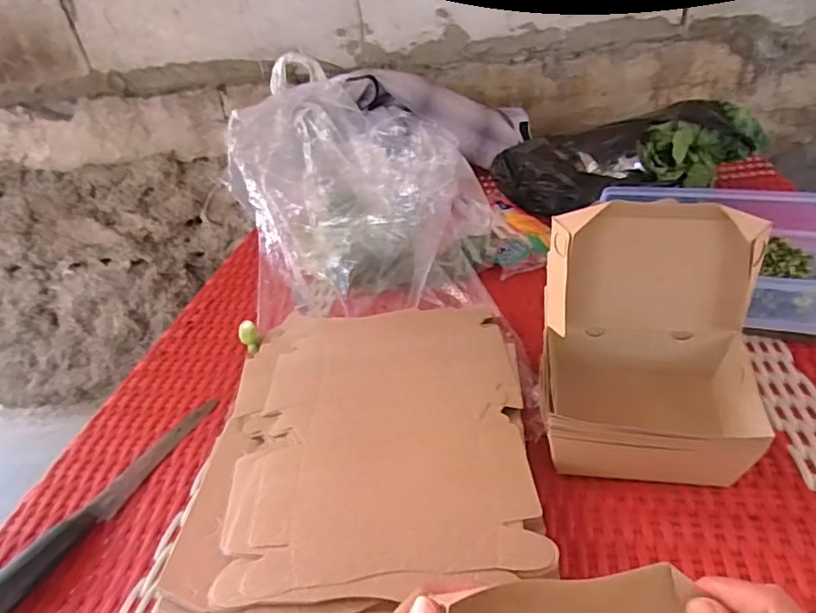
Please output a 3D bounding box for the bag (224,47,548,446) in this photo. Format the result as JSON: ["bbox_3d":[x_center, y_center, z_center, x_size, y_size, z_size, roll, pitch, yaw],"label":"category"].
[{"bbox_3d":[-0.039,-0.128,0.656,0.287,0.221,0.229,1,34,14],"label":"bag"}]

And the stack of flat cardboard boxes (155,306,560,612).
[{"bbox_3d":[-0.034,0.107,0.472,0.254,0.034,0.331,-5,33,5],"label":"stack of flat cardboard boxes"}]

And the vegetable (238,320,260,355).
[{"bbox_3d":[-0.175,0.033,0.614,0.018,0.013,0.039,-18,78,-15],"label":"vegetable"}]

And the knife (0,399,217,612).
[{"bbox_3d":[-0.243,0.152,0.450,0.026,0.018,0.242,9,36,24],"label":"knife"}]

